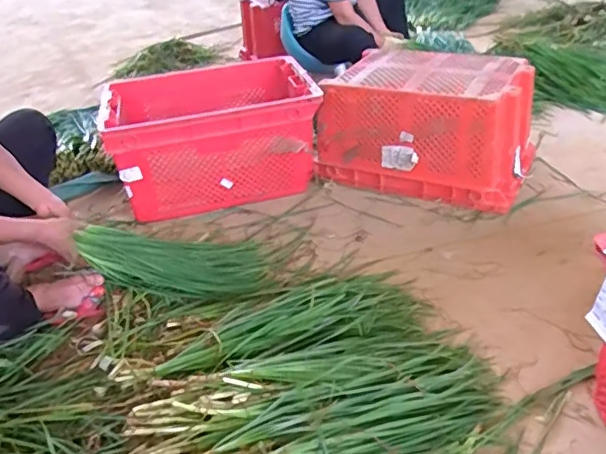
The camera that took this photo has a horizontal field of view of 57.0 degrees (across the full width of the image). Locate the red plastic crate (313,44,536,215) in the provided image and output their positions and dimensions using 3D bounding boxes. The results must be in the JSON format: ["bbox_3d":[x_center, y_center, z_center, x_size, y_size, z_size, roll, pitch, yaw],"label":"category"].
[{"bbox_3d":[0.378,-0.315,1.681,0.576,0.313,0.385,14,38,26],"label":"red plastic crate"}]

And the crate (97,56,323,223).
[{"bbox_3d":[-0.273,-0.286,1.726,0.595,0.286,0.421,-10,34,-8],"label":"crate"}]

